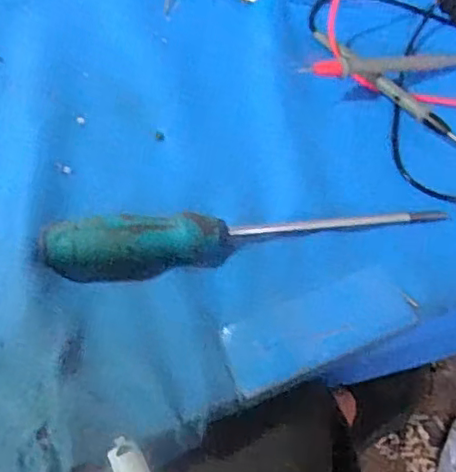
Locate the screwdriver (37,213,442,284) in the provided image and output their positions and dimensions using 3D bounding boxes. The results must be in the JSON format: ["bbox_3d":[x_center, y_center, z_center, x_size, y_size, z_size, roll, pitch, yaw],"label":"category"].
[{"bbox_3d":[0.015,-0.005,0.366,0.240,0.030,0.032,-10,63,-6],"label":"screwdriver"}]

